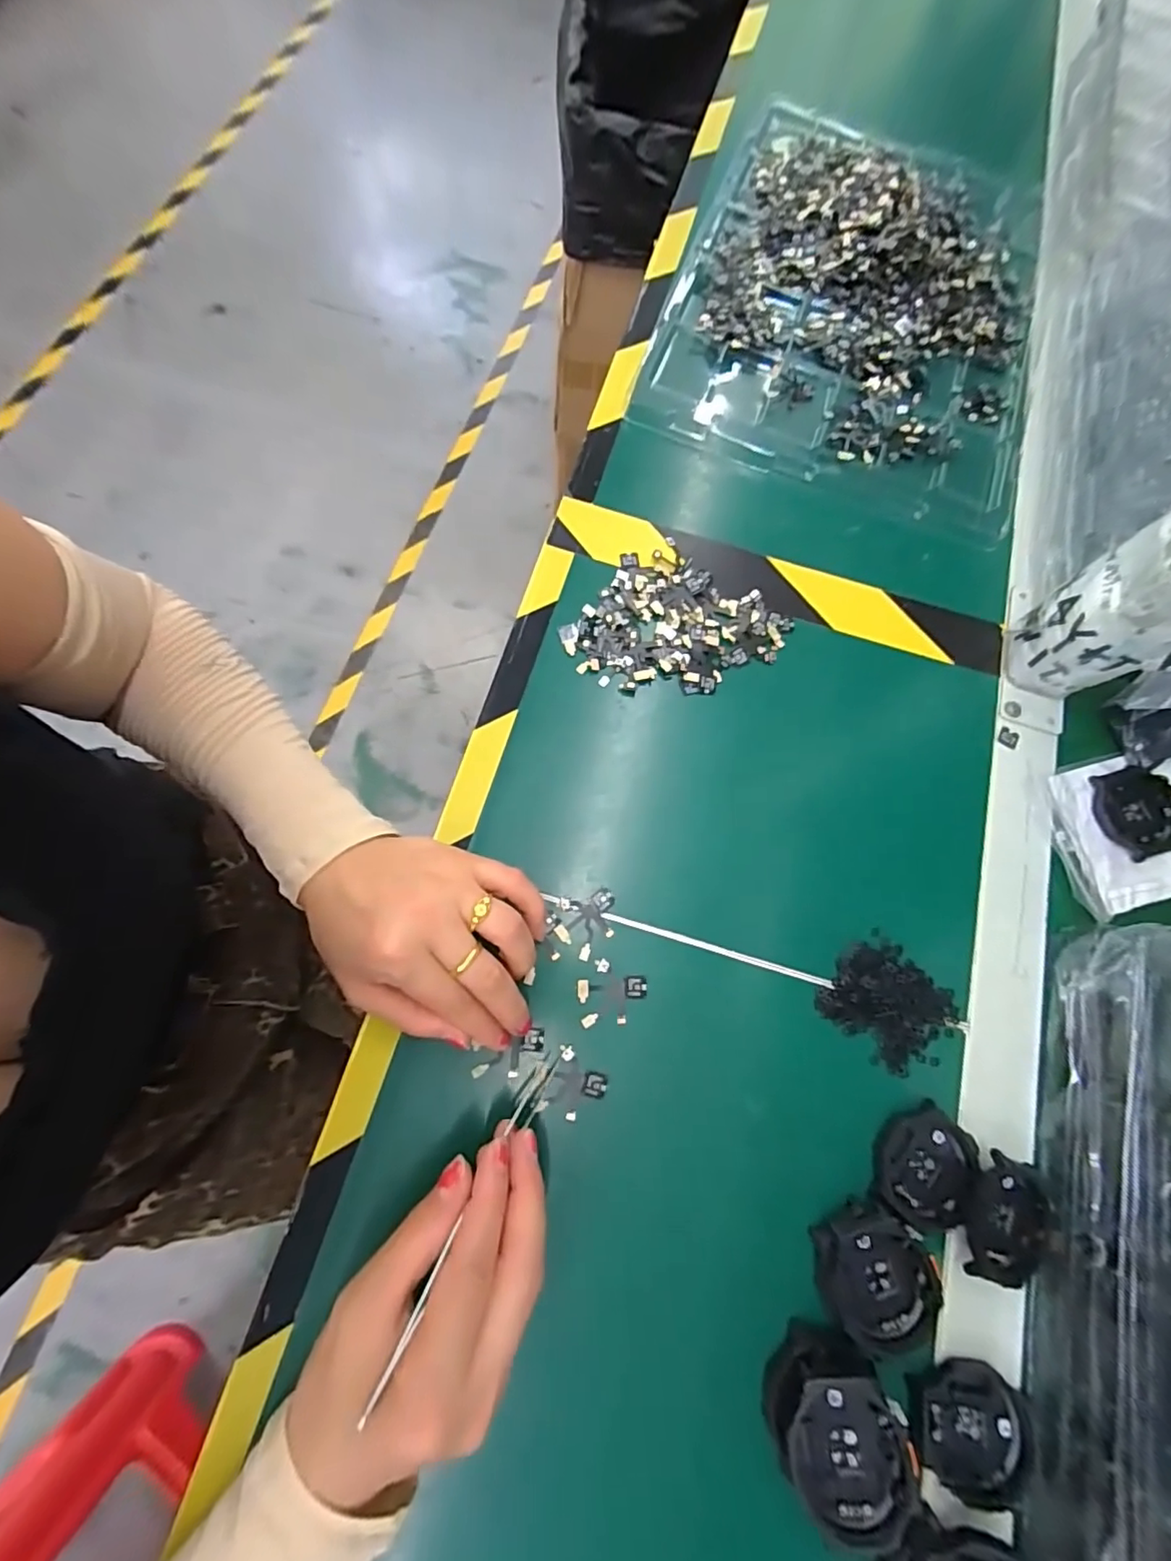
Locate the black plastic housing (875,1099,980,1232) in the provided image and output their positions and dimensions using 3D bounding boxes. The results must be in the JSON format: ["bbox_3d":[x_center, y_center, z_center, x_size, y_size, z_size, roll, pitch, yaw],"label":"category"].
[{"bbox_3d":[0.165,0.188,0.283,0.049,0.011,0.051,1,74,-5],"label":"black plastic housing"}]

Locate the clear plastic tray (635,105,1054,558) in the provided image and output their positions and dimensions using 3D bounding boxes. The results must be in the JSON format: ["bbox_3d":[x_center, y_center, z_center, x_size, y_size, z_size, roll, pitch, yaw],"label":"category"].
[{"bbox_3d":[0.212,-0.368,0.439,0.263,0.025,0.371,19,74,0],"label":"clear plastic tray"}]

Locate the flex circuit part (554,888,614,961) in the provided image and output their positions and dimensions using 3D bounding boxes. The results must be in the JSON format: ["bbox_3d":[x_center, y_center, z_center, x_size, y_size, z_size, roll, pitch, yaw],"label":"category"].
[{"bbox_3d":[0.000,0.075,0.307,0.029,0.007,0.036,3,74,-4],"label":"flex circuit part"}]

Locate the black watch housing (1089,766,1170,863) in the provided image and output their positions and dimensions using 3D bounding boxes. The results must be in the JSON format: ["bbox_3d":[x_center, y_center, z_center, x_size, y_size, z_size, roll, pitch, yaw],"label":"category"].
[{"bbox_3d":[0.335,0.019,0.351,0.050,0.006,0.053,-15,76,-9],"label":"black watch housing"}]

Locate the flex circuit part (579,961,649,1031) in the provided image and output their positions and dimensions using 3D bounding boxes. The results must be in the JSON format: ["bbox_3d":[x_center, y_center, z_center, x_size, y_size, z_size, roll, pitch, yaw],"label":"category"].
[{"bbox_3d":[0.014,0.108,0.297,0.035,0.004,0.031,-2,75,-6],"label":"flex circuit part"}]

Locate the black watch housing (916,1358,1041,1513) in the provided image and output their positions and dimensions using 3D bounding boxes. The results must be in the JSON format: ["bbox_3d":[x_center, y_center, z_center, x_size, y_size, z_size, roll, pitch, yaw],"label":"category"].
[{"bbox_3d":[0.171,0.284,0.253,0.051,0.006,0.047,9,74,-2],"label":"black watch housing"}]

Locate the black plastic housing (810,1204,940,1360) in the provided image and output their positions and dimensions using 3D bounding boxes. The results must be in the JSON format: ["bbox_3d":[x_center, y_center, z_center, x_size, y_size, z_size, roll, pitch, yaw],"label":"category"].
[{"bbox_3d":[0.132,0.226,0.266,0.050,0.017,0.052,1,74,-5],"label":"black plastic housing"}]

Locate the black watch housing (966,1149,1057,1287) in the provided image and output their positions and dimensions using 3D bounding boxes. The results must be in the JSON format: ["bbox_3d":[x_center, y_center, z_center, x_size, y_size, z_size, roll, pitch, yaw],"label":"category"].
[{"bbox_3d":[0.203,0.210,0.274,0.044,0.010,0.052,20,74,1],"label":"black watch housing"}]

